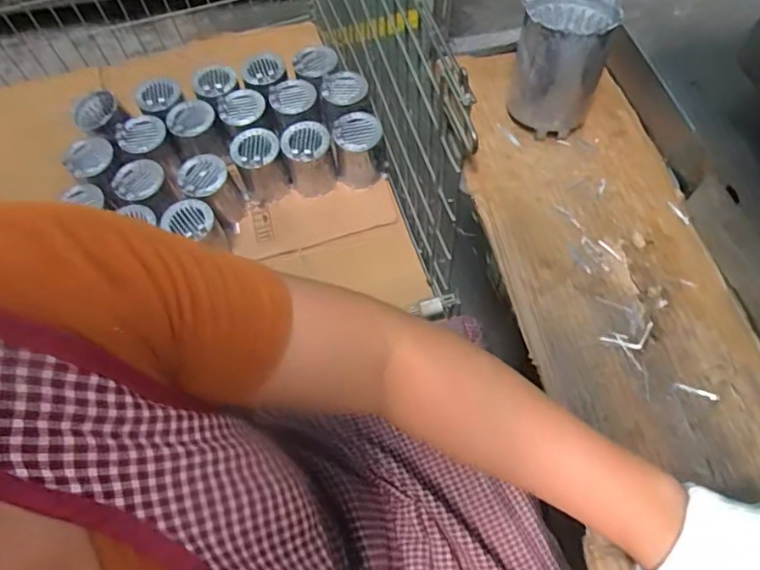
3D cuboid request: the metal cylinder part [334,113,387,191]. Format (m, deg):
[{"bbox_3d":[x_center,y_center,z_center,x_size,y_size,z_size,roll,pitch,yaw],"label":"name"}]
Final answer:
[{"bbox_3d":[-0.037,-0.254,1.037,0.090,0.110,0.092,-1,64,3],"label":"metal cylinder part"}]

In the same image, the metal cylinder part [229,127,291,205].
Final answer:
[{"bbox_3d":[-0.224,-0.225,1.048,0.088,0.124,0.092,-22,65,-7],"label":"metal cylinder part"}]

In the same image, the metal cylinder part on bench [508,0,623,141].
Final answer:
[{"bbox_3d":[0.187,-0.234,0.584,0.089,0.120,0.107,7,64,7],"label":"metal cylinder part on bench"}]

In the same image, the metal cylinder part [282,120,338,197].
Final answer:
[{"bbox_3d":[-0.132,-0.236,1.041,0.088,0.118,0.088,-15,64,-4],"label":"metal cylinder part"}]

